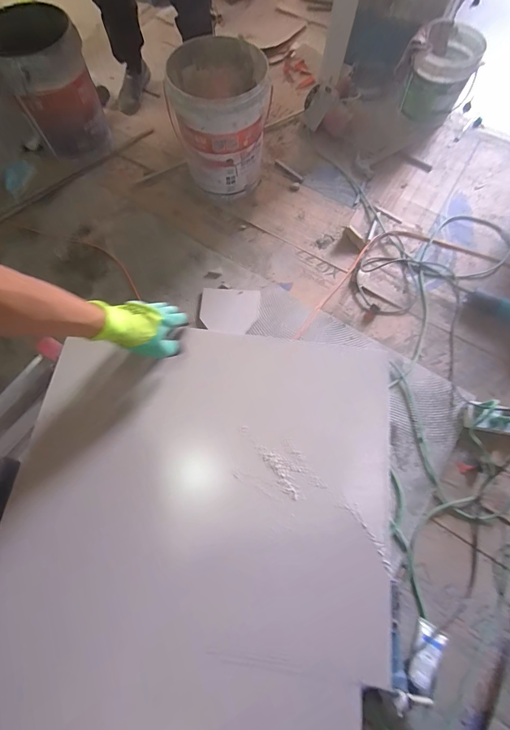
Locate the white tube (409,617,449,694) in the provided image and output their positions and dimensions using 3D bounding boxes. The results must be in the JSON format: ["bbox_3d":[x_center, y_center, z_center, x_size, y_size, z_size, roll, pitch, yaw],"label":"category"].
[{"bbox_3d":[0.388,0.656,0.761,0.059,0.026,0.124,34,59,11],"label":"white tube"}]

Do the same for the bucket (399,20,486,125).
[{"bbox_3d":[0.673,-1.043,1.223,0.234,0.216,0.228,0,70,0],"label":"bucket"}]

